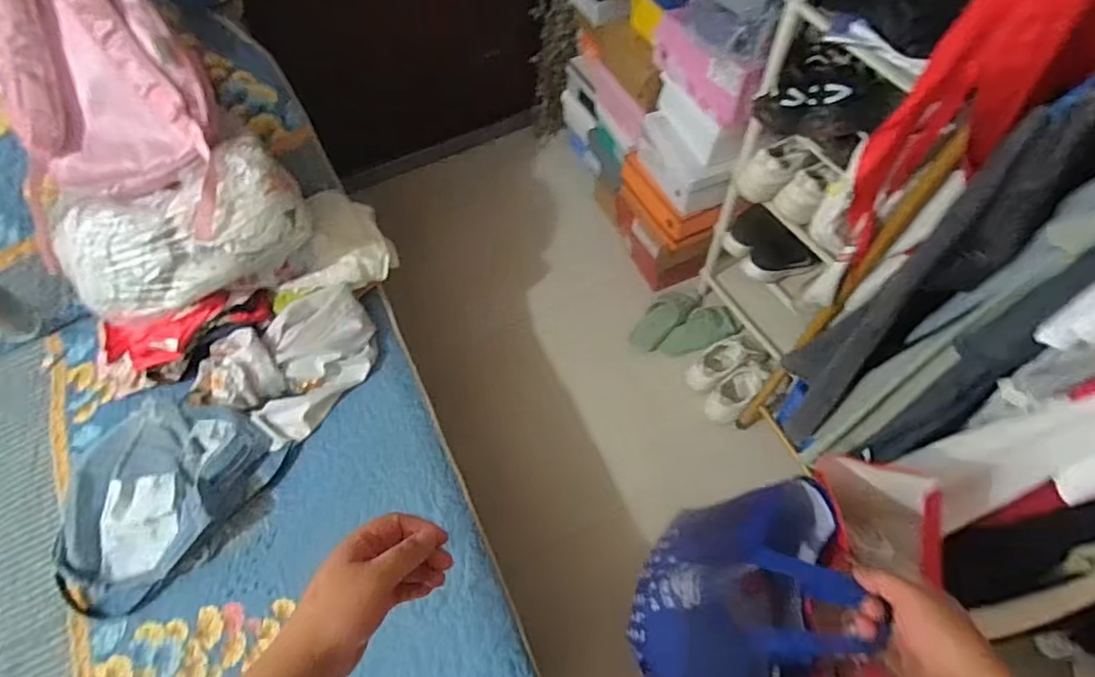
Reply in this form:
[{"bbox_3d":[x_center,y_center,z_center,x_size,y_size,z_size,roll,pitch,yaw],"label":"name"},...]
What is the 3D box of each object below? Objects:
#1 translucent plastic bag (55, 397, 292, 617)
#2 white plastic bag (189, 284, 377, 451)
[{"bbox_3d":[-0.738,0.273,1.113,0.297,0.073,0.393,36,68,21],"label":"translucent plastic bag"},{"bbox_3d":[-0.512,0.055,1.196,0.354,0.116,0.248,-35,64,-16],"label":"white plastic bag"}]

